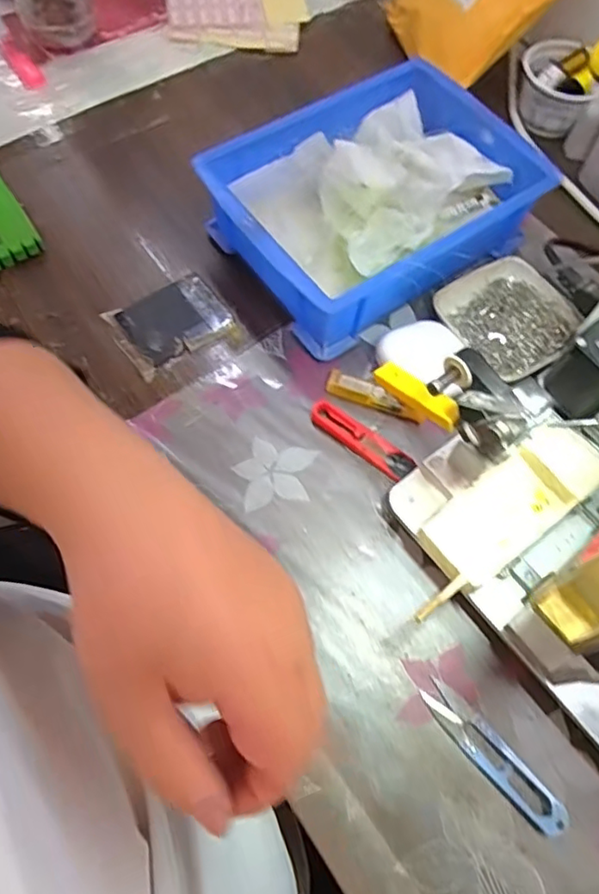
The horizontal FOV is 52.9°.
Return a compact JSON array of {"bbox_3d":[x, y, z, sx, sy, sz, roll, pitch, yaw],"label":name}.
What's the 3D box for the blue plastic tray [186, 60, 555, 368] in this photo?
[{"bbox_3d":[0.064,-0.202,0.497,0.238,0.077,0.175,-33,71,-16],"label":"blue plastic tray"}]

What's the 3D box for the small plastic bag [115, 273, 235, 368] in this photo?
[{"bbox_3d":[-0.100,-0.102,0.488,0.077,0.010,0.067,-31,71,-15],"label":"small plastic bag"}]

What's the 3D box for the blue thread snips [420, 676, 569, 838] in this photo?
[{"bbox_3d":[0.116,0.185,0.363,0.024,0.007,0.102,-38,73,-17],"label":"blue thread snips"}]

